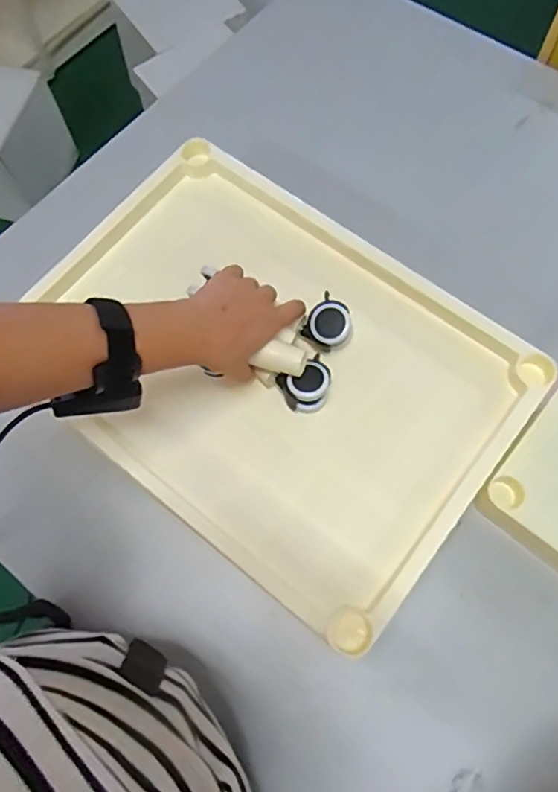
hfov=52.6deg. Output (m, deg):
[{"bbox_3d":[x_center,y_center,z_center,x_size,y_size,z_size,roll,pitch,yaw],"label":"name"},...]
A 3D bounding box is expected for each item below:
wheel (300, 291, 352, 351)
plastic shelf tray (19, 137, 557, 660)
[{"bbox_3d":[0.051,-0.073,0.563,0.045,0.034,0.048,0,69,1],"label":"wheel"},{"bbox_3d":[-0.010,-0.042,0.573,0.467,0.039,0.351,37,74,14],"label":"plastic shelf tray"}]

